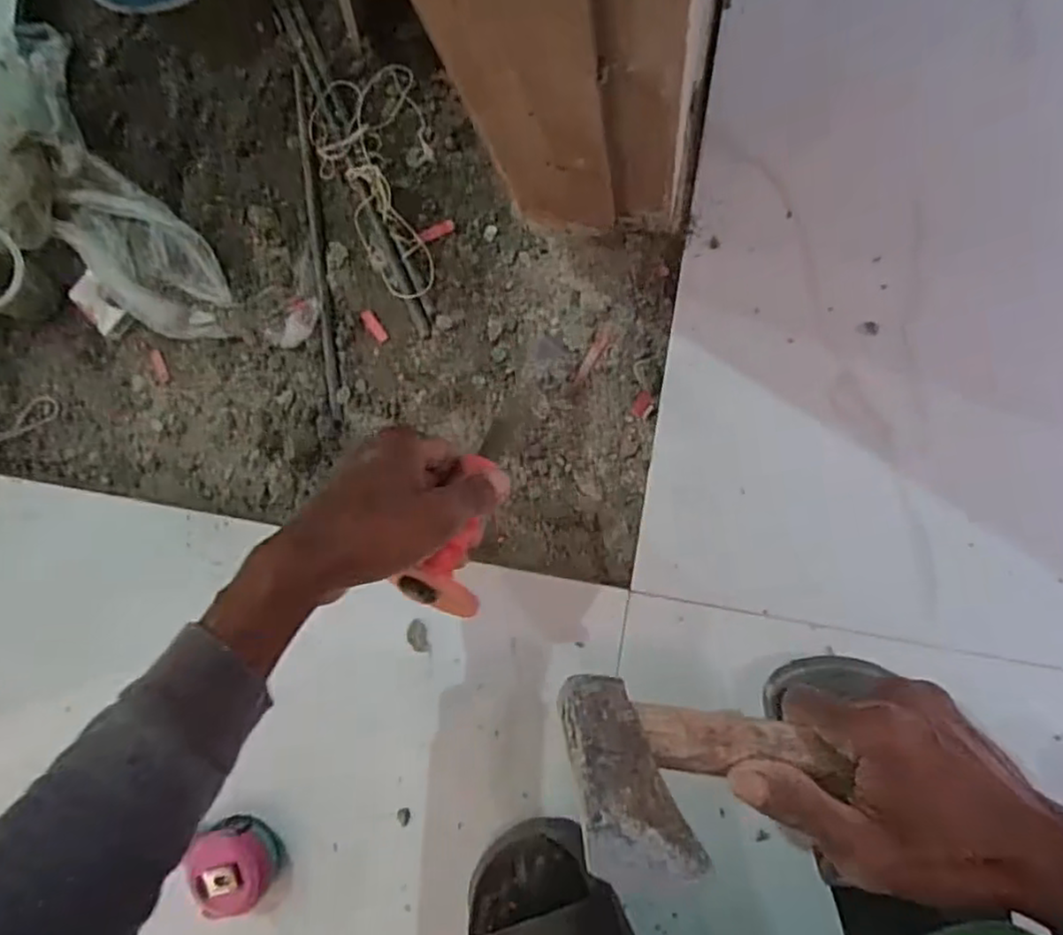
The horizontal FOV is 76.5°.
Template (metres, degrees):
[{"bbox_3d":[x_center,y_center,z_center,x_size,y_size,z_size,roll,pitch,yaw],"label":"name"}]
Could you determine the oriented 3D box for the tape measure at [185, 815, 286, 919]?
[{"bbox_3d":[-0.234,0.311,0.532,0.063,0.037,0.065,-30,87,8],"label":"tape measure"}]

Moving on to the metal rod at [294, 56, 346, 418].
[{"bbox_3d":[-0.179,-0.185,0.566,0.011,0.006,0.293,-7,90,9],"label":"metal rod"}]

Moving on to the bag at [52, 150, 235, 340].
[{"bbox_3d":[-0.333,-0.184,0.577,0.192,0.026,0.083,45,97,5],"label":"bag"}]

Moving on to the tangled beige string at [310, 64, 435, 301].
[{"bbox_3d":[-0.126,-0.229,0.547,0.094,0.017,0.187,-12,89,9],"label":"tangled beige string"}]

